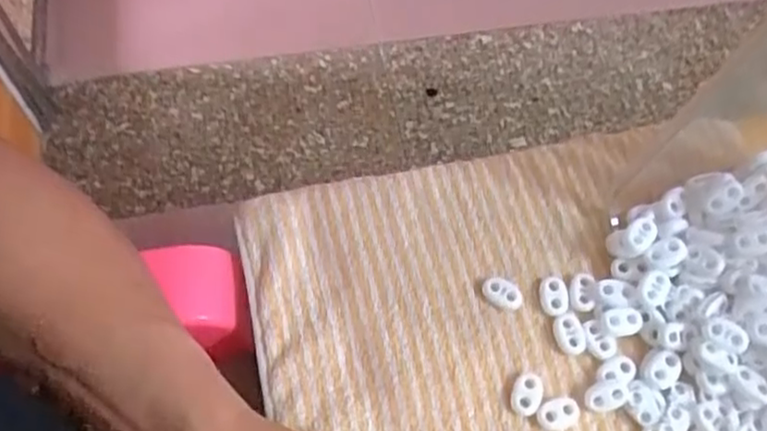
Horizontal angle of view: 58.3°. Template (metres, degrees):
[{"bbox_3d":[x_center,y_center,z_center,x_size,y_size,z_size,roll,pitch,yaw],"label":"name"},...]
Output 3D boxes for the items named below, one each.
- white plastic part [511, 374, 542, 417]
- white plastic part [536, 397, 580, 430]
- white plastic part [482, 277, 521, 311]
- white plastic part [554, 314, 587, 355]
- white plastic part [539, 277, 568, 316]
[{"bbox_3d":[0.075,0.092,0.357,0.015,0.004,0.021,27,64,10],"label":"white plastic part"},{"bbox_3d":[0.091,0.103,0.355,0.023,0.004,0.015,-16,65,-11],"label":"white plastic part"},{"bbox_3d":[0.067,0.043,0.384,0.022,0.005,0.016,25,64,9],"label":"white plastic part"},{"bbox_3d":[0.102,0.065,0.376,0.015,0.004,0.021,-9,64,-8],"label":"white plastic part"},{"bbox_3d":[0.095,0.045,0.384,0.016,0.004,0.023,6,63,-1],"label":"white plastic part"}]

